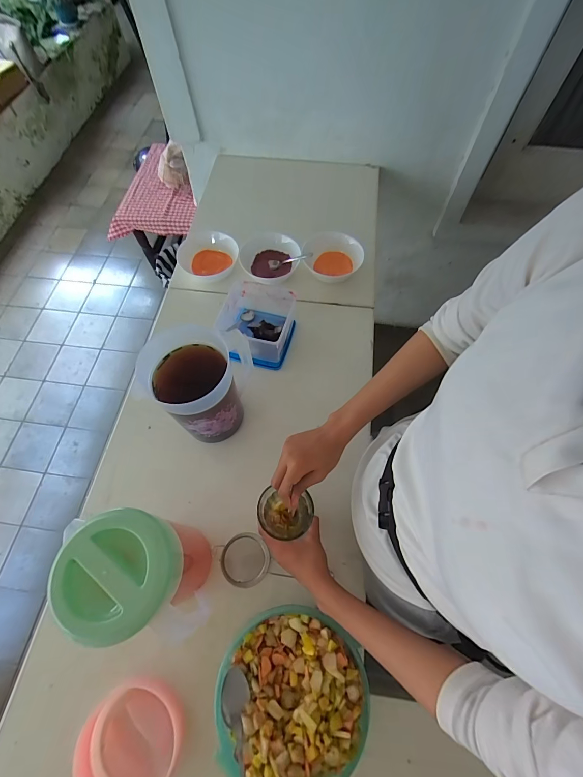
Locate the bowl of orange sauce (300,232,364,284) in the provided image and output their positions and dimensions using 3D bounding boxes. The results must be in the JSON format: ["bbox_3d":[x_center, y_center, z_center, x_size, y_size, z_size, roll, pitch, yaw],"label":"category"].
[{"bbox_3d":[0.100,-0.318,0.809,0.138,0.065,0.132,1,64,1],"label":"bowl of orange sauce"}]

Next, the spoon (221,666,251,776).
[{"bbox_3d":[-0.064,0.450,0.395,0.035,0.035,0.173,-6,64,-3],"label":"spoon"}]

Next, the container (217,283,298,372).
[{"bbox_3d":[-0.071,-0.146,0.707,0.147,0.094,0.165,15,65,7],"label":"container"}]

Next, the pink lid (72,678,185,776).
[{"bbox_3d":[-0.215,0.480,0.450,0.130,0.045,0.126,0,64,0],"label":"pink lid"}]

